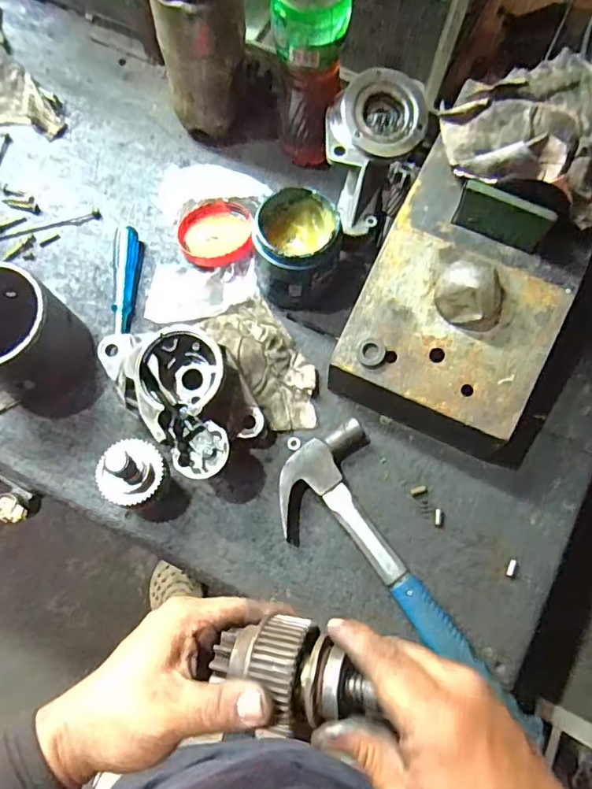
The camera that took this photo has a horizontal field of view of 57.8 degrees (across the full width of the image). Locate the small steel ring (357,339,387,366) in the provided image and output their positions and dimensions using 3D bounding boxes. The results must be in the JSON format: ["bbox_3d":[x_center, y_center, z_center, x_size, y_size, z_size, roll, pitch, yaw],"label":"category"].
[{"bbox_3d":[0.072,-0.040,0.506,0.026,0.004,0.026,0,89,23],"label":"small steel ring"}]

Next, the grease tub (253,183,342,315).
[{"bbox_3d":[0.002,-0.153,0.577,0.095,0.083,0.101,-4,73,0],"label":"grease tub"}]

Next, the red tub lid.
[{"bbox_3d":[-0.095,-0.190,0.635,0.085,0.021,0.088,0,73,2],"label":"red tub lid"}]

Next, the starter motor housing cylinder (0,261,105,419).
[{"bbox_3d":[-0.273,-0.052,0.546,0.127,0.113,0.103,33,77,11],"label":"starter motor housing cylinder"}]

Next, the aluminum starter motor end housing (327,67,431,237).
[{"bbox_3d":[0.078,-0.265,0.606,0.106,0.087,0.166,10,95,-4],"label":"aluminum starter motor end housing"}]

